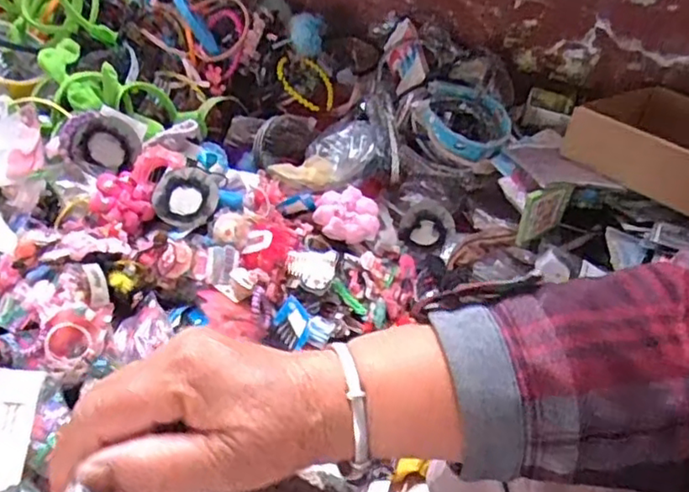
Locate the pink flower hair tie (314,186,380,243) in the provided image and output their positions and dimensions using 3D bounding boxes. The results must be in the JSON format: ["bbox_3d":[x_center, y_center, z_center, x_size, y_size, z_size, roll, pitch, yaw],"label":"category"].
[{"bbox_3d":[0.003,-0.046,0.994,0.098,0.051,0.078,2,48,0],"label":"pink flower hair tie"}]

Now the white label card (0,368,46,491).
[{"bbox_3d":[-0.384,0.207,0.731,0.056,0.008,0.132,6,64,-7],"label":"white label card"}]

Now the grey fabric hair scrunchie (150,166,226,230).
[{"bbox_3d":[-0.231,-0.078,0.941,0.091,0.032,0.098,-1,48,-2],"label":"grey fabric hair scrunchie"}]

